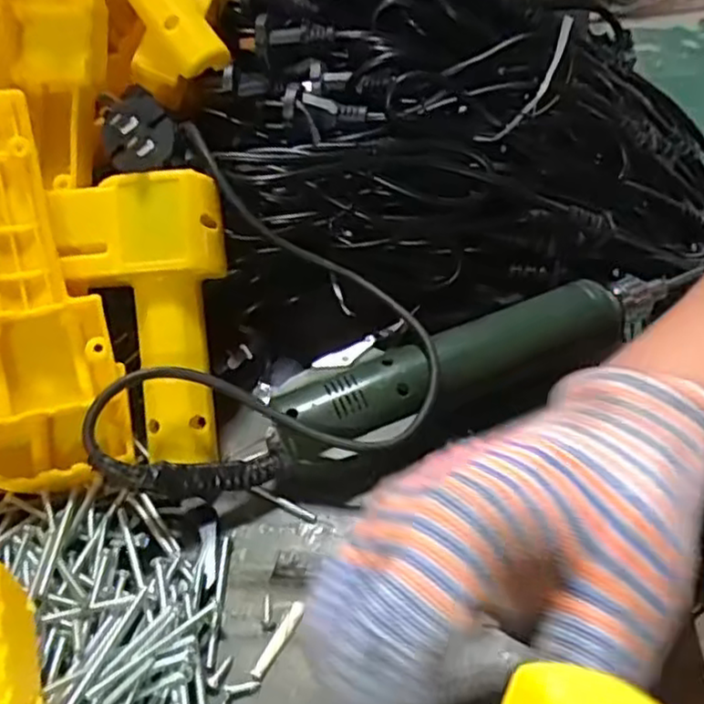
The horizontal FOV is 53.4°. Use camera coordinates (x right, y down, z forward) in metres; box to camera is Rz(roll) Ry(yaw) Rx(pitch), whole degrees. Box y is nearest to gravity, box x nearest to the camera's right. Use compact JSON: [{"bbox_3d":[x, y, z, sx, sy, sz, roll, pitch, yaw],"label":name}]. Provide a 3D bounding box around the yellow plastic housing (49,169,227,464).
[{"bbox_3d":[-0.092,-0.015,0.332,0.071,0.134,0.021,-10,3,-7],"label":"yellow plastic housing"}]

